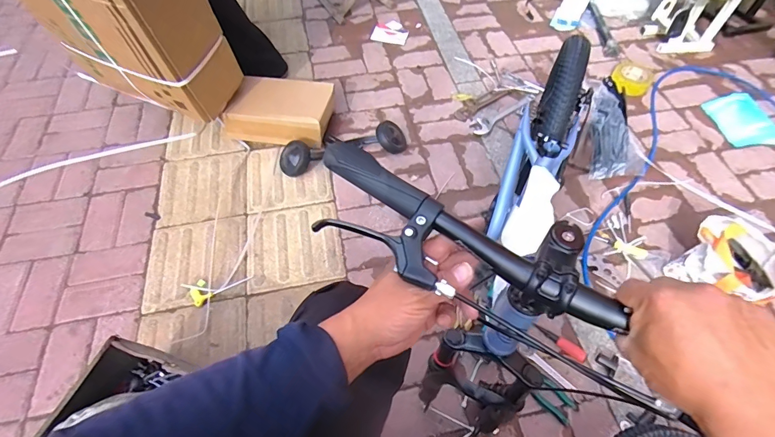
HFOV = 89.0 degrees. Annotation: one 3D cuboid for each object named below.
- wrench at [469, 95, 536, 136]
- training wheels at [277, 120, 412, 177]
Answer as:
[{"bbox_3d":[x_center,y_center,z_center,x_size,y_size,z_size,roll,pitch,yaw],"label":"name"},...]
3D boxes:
[{"bbox_3d":[0.390,-0.364,1.350,0.284,0.013,0.068,-34,61,-21],"label":"wrench"},{"bbox_3d":[-0.134,-0.220,1.218,0.395,0.072,0.105,-14,55,-9],"label":"training wheels"}]

